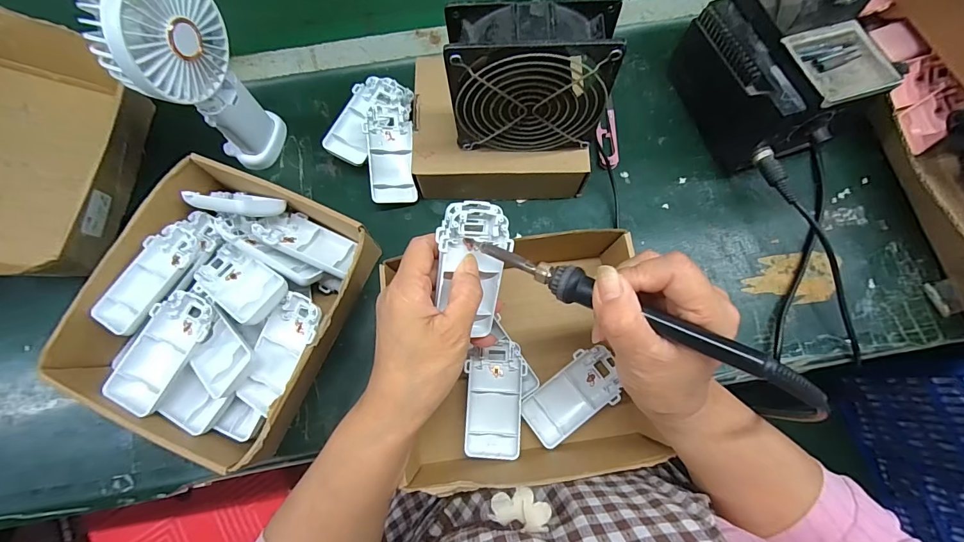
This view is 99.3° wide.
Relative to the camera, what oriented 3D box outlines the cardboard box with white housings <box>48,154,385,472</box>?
[{"bbox_3d":[-0.215,0.031,0.353,0.202,0.064,0.215,26,76,7],"label":"cardboard box with white housings"}]

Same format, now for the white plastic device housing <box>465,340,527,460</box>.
[{"bbox_3d":[0.011,0.108,0.347,0.048,0.014,0.093,0,72,0],"label":"white plastic device housing"}]

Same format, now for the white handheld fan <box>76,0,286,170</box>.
[{"bbox_3d":[-0.234,-0.158,0.347,0.046,0.187,0.091,24,76,6],"label":"white handheld fan"}]

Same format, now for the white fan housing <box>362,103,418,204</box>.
[{"bbox_3d":[-0.091,-0.120,0.413,0.042,0.033,0.102,-5,75,-1],"label":"white fan housing"}]

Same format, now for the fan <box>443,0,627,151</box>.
[{"bbox_3d":[0.036,-0.145,0.322,0.118,0.115,0.042,0,75,0],"label":"fan"}]

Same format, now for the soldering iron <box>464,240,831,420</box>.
[{"bbox_3d":[0.077,0.021,0.240,0.214,0.020,0.019,25,76,24],"label":"soldering iron"}]

